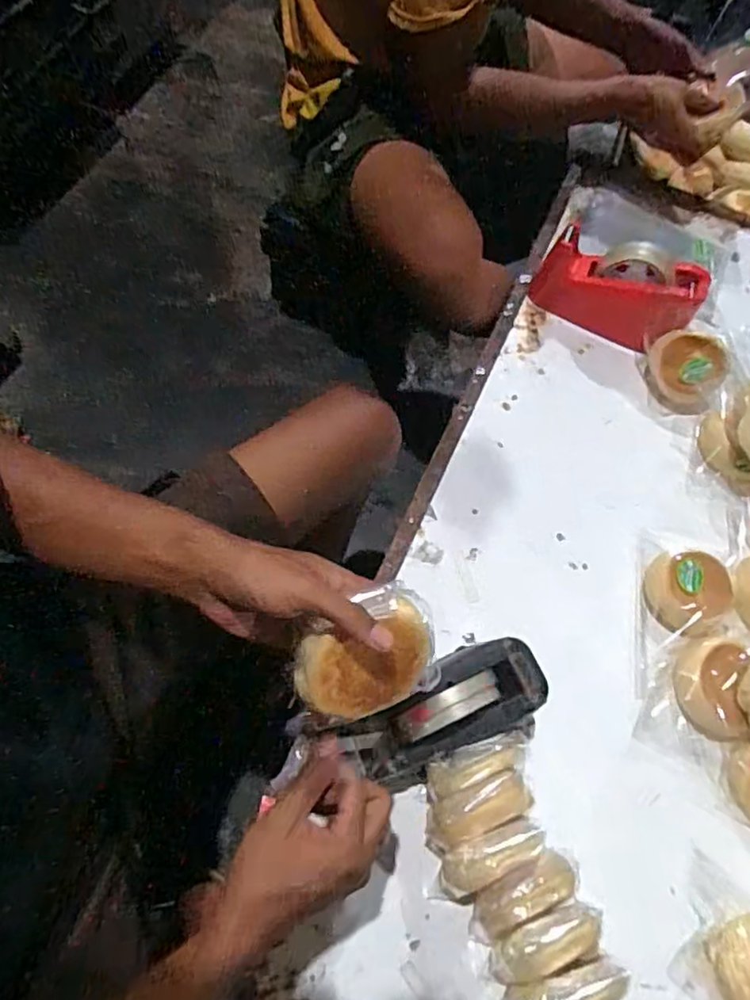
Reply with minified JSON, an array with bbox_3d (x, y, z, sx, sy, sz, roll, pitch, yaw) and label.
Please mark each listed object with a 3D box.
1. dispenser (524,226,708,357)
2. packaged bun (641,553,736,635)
[{"bbox_3d":[0.318,-0.277,0.803,0.205,0.110,0.059,20,68,3],"label":"dispenser"},{"bbox_3d":[0.347,0.101,0.673,0.082,0.037,0.096,-13,70,-10],"label":"packaged bun"}]

